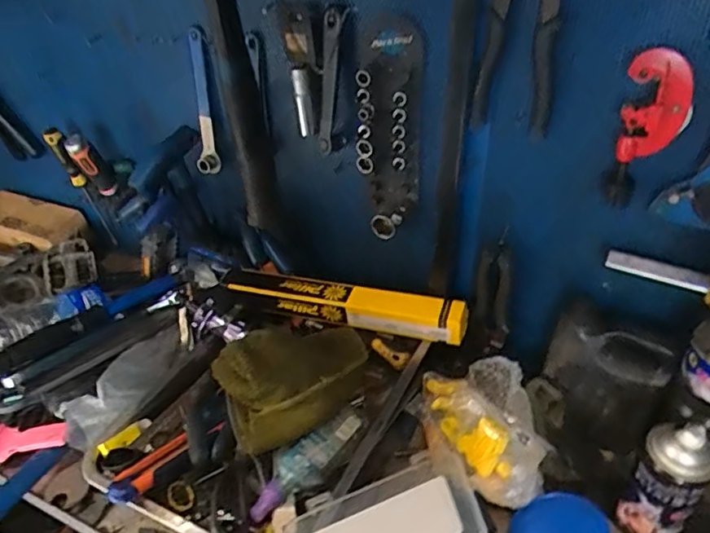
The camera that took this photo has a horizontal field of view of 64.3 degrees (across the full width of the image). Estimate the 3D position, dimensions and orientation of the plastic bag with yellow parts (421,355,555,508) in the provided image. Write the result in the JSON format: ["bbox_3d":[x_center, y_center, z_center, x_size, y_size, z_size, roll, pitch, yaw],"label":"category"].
[{"bbox_3d":[0.155,0.196,0.680,0.118,0.079,0.170,-5,38,-3],"label":"plastic bag with yellow parts"}]

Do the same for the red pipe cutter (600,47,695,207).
[{"bbox_3d":[0.271,-0.124,0.525,0.056,0.146,0.023,-1,38,2],"label":"red pipe cutter"}]

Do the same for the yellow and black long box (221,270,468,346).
[{"bbox_3d":[-0.023,0.052,0.786,0.347,0.049,0.047,10,39,15],"label":"yellow and black long box"}]

